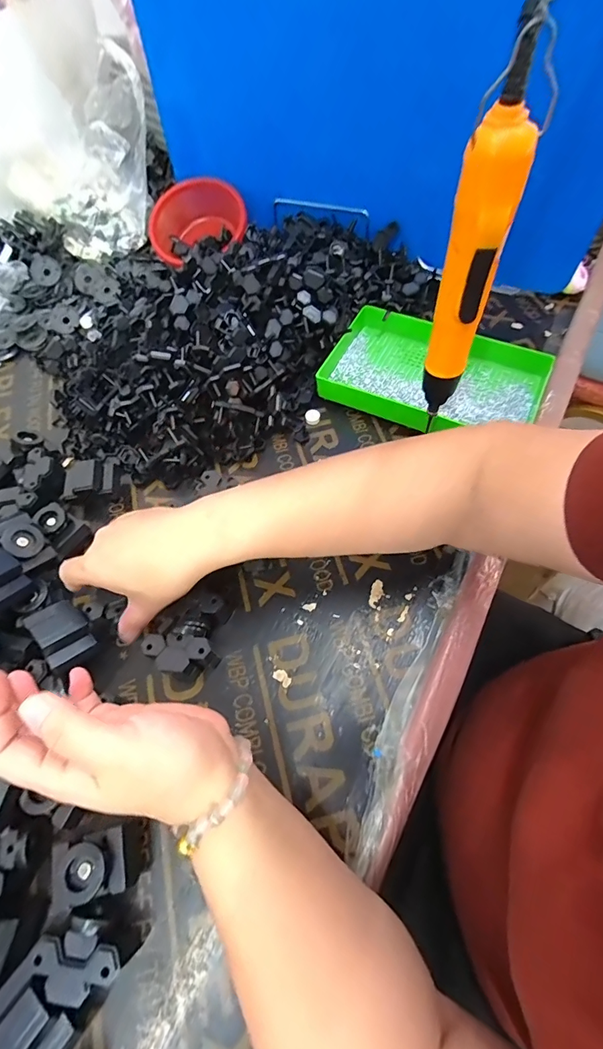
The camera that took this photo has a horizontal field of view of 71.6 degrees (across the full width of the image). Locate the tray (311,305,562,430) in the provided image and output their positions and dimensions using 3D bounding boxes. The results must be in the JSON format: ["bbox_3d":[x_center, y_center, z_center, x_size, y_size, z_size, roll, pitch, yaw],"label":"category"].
[{"bbox_3d":[0.158,-0.179,0.509,0.252,0.038,0.162,25,67,15],"label":"tray"}]

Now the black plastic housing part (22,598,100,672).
[{"bbox_3d":[-0.207,0.093,0.359,0.049,0.026,0.038,30,44,28],"label":"black plastic housing part"}]

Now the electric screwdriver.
[{"bbox_3d":[0.110,-0.153,0.295,0.035,0.198,0.032,16,65,11],"label":"electric screwdriver"}]

